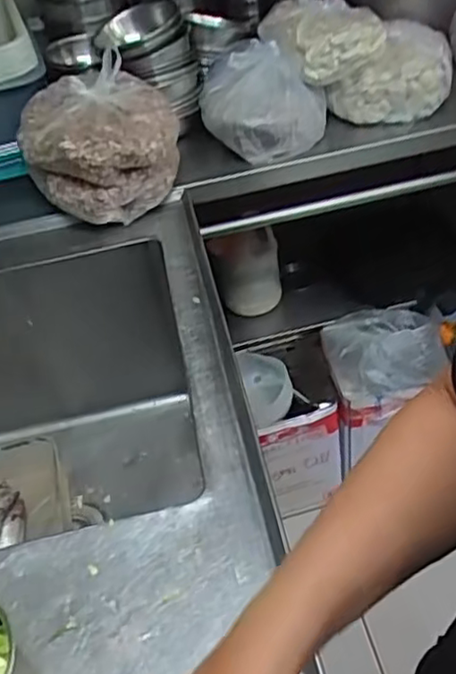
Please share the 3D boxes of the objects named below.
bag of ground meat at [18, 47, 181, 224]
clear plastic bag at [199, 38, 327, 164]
[{"bbox_3d":[-0.207,-0.320,1.056,0.225,0.188,0.220,-29,44,-21],"label":"bag of ground meat"},{"bbox_3d":[0.056,-0.426,1.151,0.201,0.145,0.232,-14,40,-4],"label":"clear plastic bag"}]

